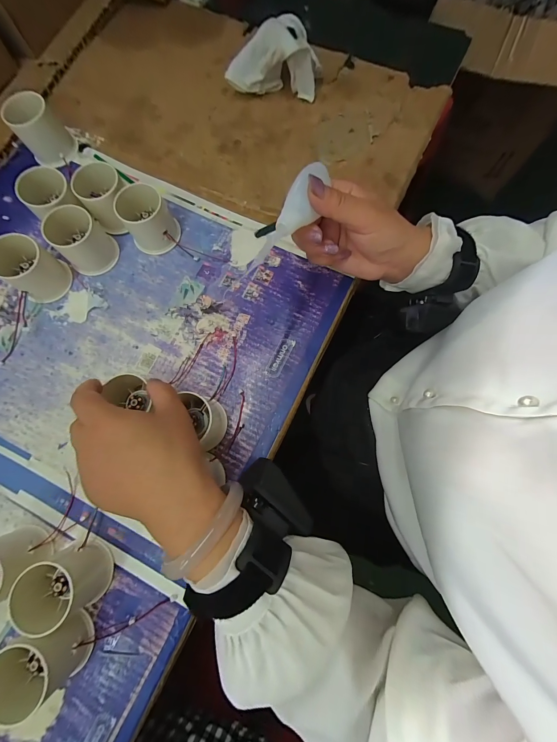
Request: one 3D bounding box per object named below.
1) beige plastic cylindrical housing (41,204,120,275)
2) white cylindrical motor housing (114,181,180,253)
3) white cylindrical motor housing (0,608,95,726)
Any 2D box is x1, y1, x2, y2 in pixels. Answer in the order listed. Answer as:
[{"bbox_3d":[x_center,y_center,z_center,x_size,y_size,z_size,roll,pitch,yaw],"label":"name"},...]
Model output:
[{"bbox_3d":[-0.222,-0.146,0.318,0.056,0.051,0.054,0,78,1],"label":"beige plastic cylindrical housing"},{"bbox_3d":[-0.149,-0.173,0.324,0.055,0.049,0.058,0,78,1],"label":"white cylindrical motor housing"},{"bbox_3d":[-0.189,0.235,0.233,0.056,0.052,0.053,-30,79,-6],"label":"white cylindrical motor housing"}]

